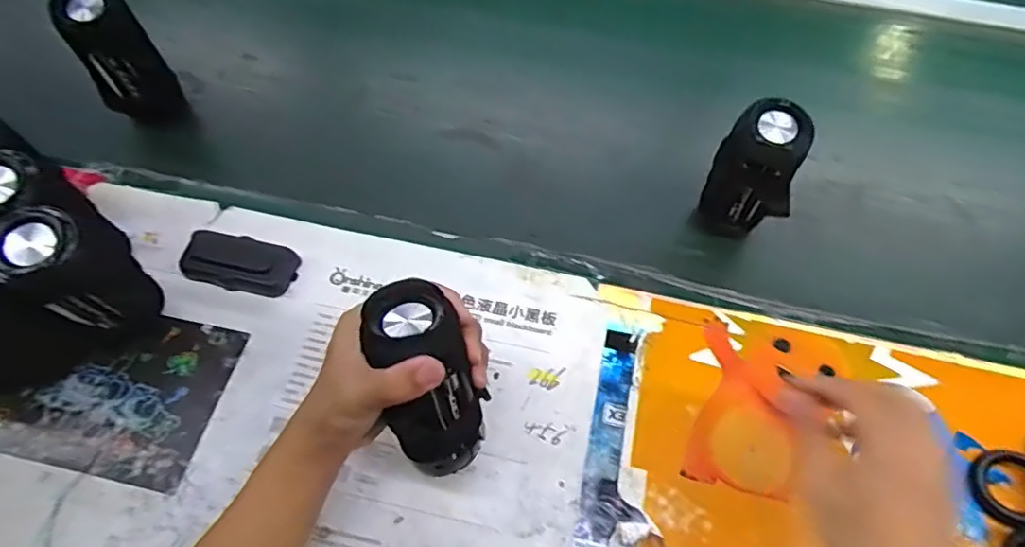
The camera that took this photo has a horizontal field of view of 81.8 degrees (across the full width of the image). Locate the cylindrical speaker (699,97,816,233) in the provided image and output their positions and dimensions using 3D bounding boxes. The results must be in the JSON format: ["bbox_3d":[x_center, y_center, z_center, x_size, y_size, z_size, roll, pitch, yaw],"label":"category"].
[{"bbox_3d":[0.226,-0.093,0.555,0.060,0.125,0.068,-14,63,-8],"label":"cylindrical speaker"}]

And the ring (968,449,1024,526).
[{"bbox_3d":[0.413,0.173,0.483,0.061,0.018,0.055,-27,66,-15],"label":"ring"}]

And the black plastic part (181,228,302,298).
[{"bbox_3d":[-0.266,-0.010,0.574,0.104,0.013,0.053,14,62,6],"label":"black plastic part"}]

